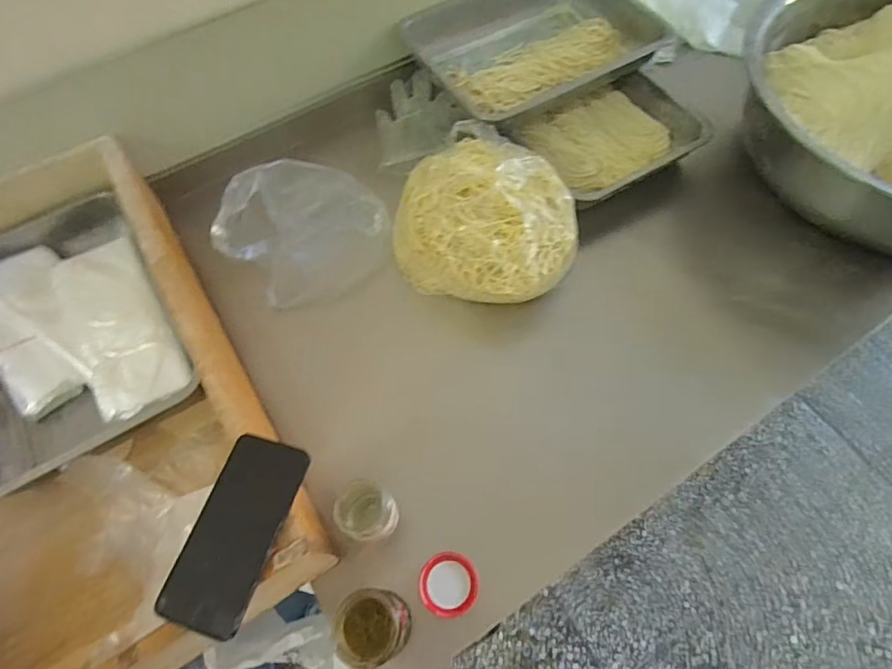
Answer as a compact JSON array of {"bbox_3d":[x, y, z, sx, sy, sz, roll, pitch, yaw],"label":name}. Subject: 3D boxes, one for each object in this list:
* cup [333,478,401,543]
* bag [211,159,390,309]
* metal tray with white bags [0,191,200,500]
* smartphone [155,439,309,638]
[{"bbox_3d":[-0.088,0.198,0.562,0.067,0.078,0.055,35,69,18],"label":"cup"},{"bbox_3d":[-0.186,-0.160,0.748,0.170,0.137,0.236,32,68,17],"label":"bag"},{"bbox_3d":[-0.510,0.004,0.667,0.283,0.096,0.390,-31,66,-13],"label":"metal tray with white bags"},{"bbox_3d":[-0.191,0.176,0.462,0.077,0.013,0.162,14,64,9],"label":"smartphone"}]

